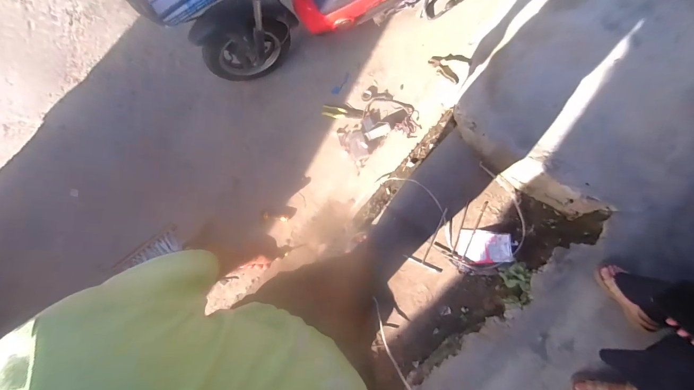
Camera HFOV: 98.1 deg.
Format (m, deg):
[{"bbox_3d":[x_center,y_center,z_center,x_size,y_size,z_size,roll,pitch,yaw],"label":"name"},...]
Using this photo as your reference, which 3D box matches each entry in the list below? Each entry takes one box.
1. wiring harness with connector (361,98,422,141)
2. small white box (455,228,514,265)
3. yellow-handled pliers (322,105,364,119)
[{"bbox_3d":[0.205,-0.374,1.424,0.269,0.058,0.209,-7,84,6],"label":"wiring harness with connector"},{"bbox_3d":[0.616,0.237,1.350,0.224,0.031,0.149,7,85,7],"label":"small white box"},{"bbox_3d":[-0.022,-0.404,1.488,0.210,0.026,0.058,12,86,7],"label":"yellow-handled pliers"}]

